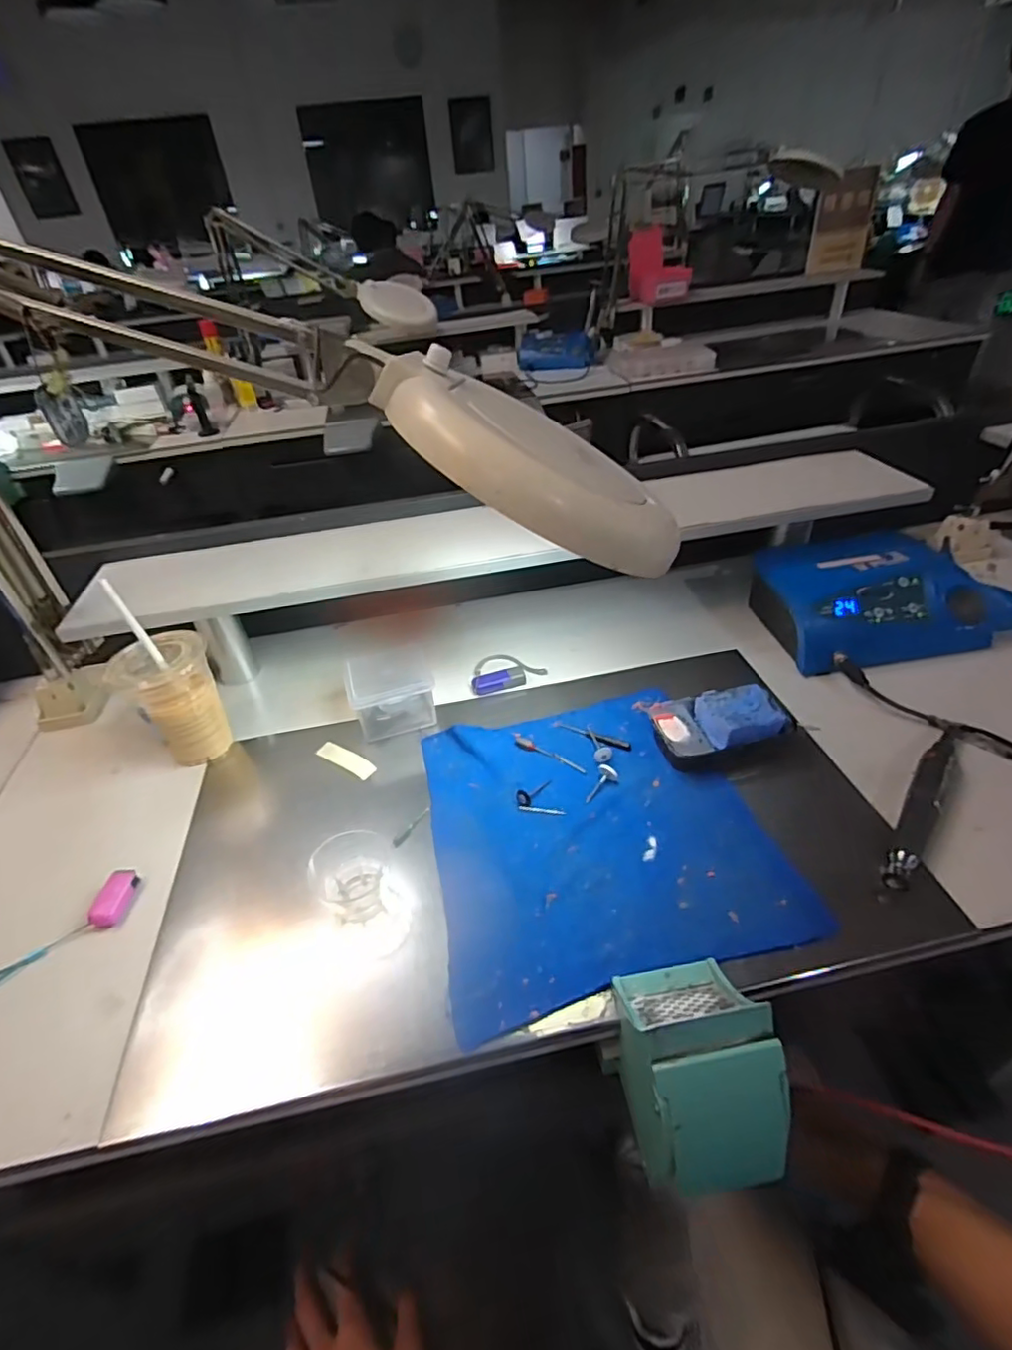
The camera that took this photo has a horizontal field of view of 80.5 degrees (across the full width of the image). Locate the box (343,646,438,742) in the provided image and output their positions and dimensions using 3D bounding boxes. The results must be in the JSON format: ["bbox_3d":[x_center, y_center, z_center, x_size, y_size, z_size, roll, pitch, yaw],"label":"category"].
[{"bbox_3d":[-0.125,0.020,0.660,0.089,0.065,0.072,-10,38,-7],"label":"box"}]

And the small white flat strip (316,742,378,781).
[{"bbox_3d":[-0.166,0.088,0.619,0.067,0.012,0.024,21,44,29],"label":"small white flat strip"}]

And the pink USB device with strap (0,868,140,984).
[{"bbox_3d":[-0.391,0.224,0.471,0.194,0.012,0.047,-30,45,-29],"label":"pink USB device with strap"}]

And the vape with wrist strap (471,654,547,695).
[{"bbox_3d":[0.002,-0.007,0.722,0.089,0.021,0.071,-7,38,-4],"label":"vape with wrist strap"}]

